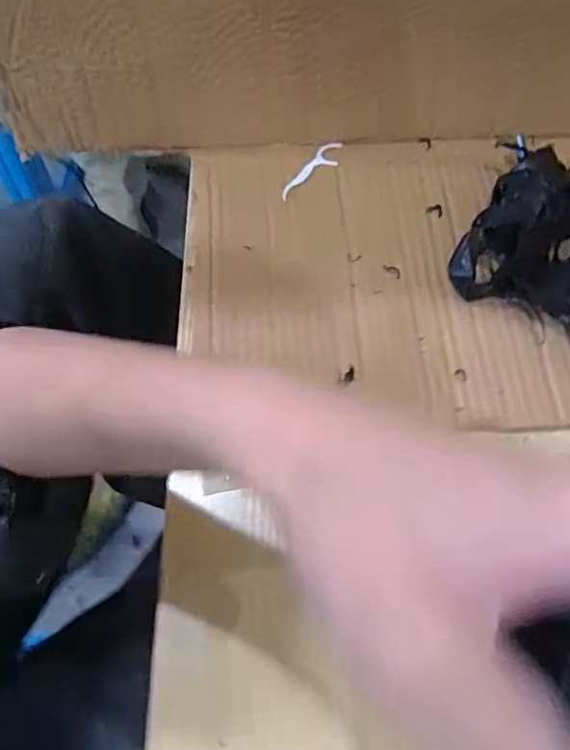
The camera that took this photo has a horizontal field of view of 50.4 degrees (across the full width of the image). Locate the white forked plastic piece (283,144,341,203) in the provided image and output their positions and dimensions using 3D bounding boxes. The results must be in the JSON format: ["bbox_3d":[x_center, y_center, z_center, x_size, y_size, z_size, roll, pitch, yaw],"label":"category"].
[{"bbox_3d":[0.021,-0.142,0.422,0.017,0.007,0.070,30,67,13],"label":"white forked plastic piece"}]

